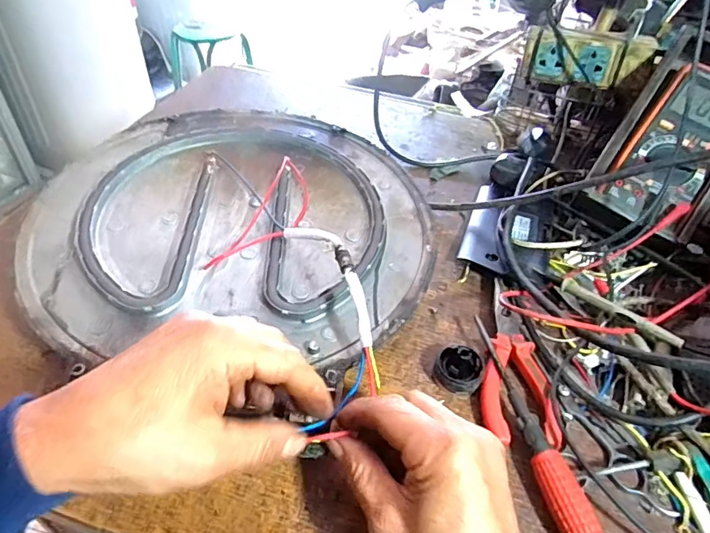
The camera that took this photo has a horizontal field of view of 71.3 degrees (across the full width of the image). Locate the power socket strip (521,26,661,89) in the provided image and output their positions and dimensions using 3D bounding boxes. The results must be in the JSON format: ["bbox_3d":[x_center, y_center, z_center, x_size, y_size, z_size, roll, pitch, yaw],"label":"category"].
[{"bbox_3d":[0.250,-0.227,0.541,0.128,0.051,0.032,12,43,8],"label":"power socket strip"}]

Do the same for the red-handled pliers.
[{"bbox_3d":[0.117,0.068,0.379,0.050,0.017,0.141,4,43,0],"label":"red-handled pliers"}]

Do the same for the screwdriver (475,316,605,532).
[{"bbox_3d":[0.119,0.107,0.338,0.026,0.023,0.162,-3,43,-8],"label":"screwdriver"}]

